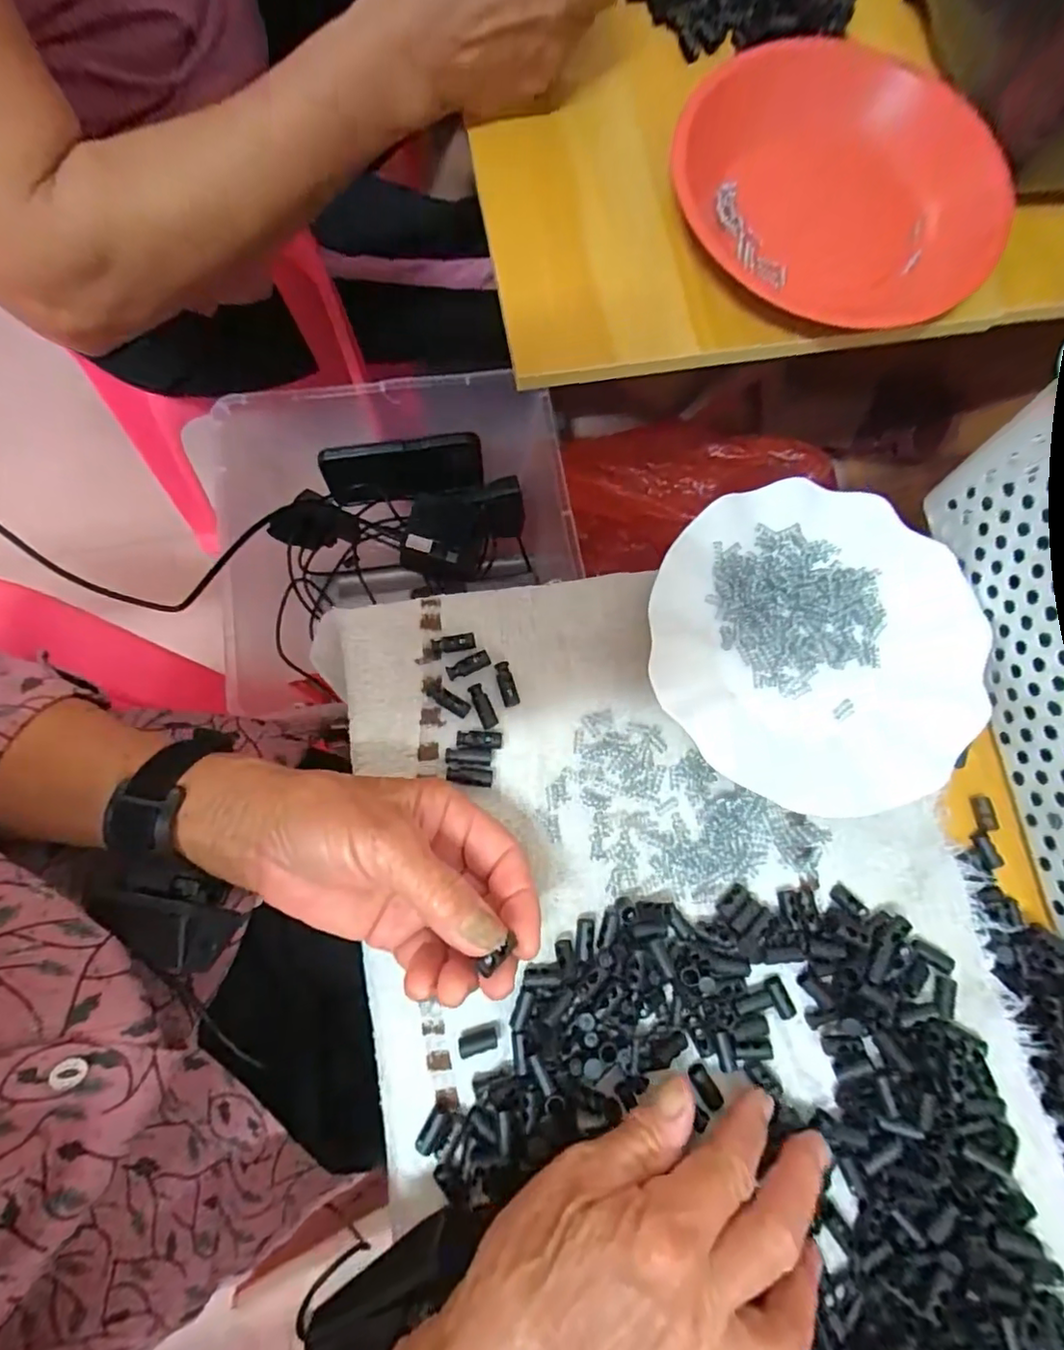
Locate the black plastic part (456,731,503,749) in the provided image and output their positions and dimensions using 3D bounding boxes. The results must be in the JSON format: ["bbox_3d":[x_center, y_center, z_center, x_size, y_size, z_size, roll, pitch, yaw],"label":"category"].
[{"bbox_3d":[-0.028,0.035,0.311,0.024,0.004,0.009,1,78,-3],"label":"black plastic part"}]

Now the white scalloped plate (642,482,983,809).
[{"bbox_3d":[0.160,-0.018,0.324,0.185,0.020,0.177,1,78,-3],"label":"white scalloped plate"}]

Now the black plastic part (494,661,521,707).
[{"bbox_3d":[-0.014,0.005,0.318,0.009,0.005,0.024,-16,80,-7],"label":"black plastic part"}]

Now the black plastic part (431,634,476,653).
[{"bbox_3d":[-0.043,-0.018,0.320,0.024,0.004,0.009,-8,79,-5],"label":"black plastic part"}]

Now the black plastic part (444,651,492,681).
[{"bbox_3d":[-0.035,-0.005,0.317,0.024,0.004,0.010,-26,81,-8],"label":"black plastic part"}]

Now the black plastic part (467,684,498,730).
[{"bbox_3d":[-0.026,0.017,0.315,0.009,0.004,0.025,-24,79,-6],"label":"black plastic part"}]

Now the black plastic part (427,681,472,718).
[{"bbox_3d":[-0.046,0.013,0.315,0.026,0.004,0.009,33,78,4],"label":"black plastic part"}]

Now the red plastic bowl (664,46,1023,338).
[{"bbox_3d":[0.177,-0.284,0.346,0.192,0.038,0.143,34,93,8],"label":"red plastic bowl"}]

